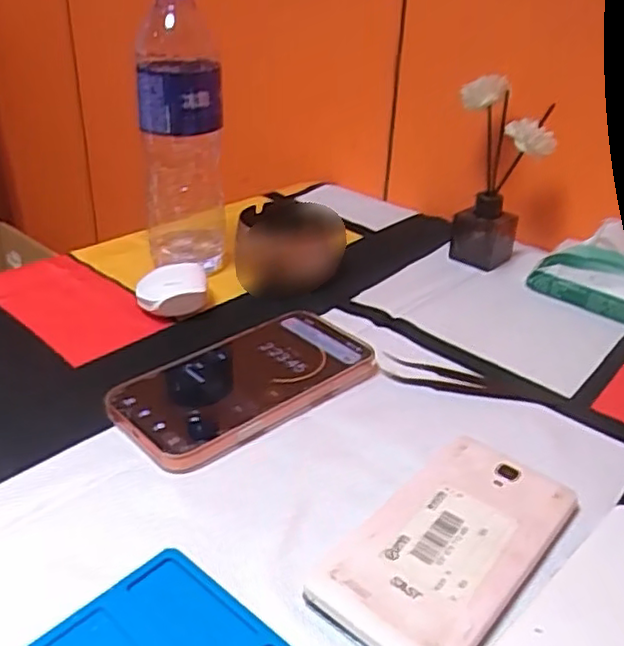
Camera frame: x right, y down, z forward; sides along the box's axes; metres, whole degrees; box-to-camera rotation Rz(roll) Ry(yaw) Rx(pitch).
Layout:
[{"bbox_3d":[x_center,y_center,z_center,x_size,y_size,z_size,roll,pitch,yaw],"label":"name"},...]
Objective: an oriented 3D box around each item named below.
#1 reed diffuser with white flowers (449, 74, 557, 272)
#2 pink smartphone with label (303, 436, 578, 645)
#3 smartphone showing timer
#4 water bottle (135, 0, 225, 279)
[{"bbox_3d":[0.167,-0.134,0.611,0.074,0.155,0.072,7,30,5],"label":"reed diffuser with white flowers"},{"bbox_3d":[0.068,0.105,0.321,0.071,0.011,0.140,25,37,34],"label":"pink smartphone with label"},{"bbox_3d":[-0.042,0.037,0.432,0.164,0.016,0.086,-24,39,-37],"label":"smartphone showing timer"},{"bbox_3d":[-0.104,-0.146,0.542,0.064,0.227,0.066,-4,30,-12],"label":"water bottle"}]

